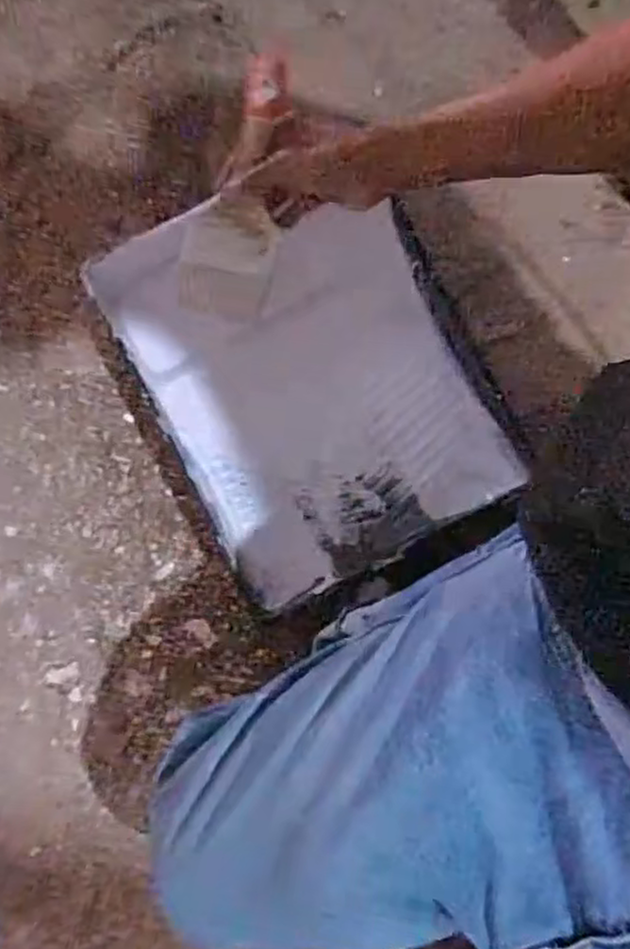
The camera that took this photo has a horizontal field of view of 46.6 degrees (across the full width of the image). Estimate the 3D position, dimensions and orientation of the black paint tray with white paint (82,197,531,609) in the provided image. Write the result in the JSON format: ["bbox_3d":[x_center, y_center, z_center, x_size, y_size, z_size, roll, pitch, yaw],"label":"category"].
[{"bbox_3d":[-0.002,-0.087,0.664,0.275,0.075,0.333,-28,78,-6],"label":"black paint tray with white paint"}]

